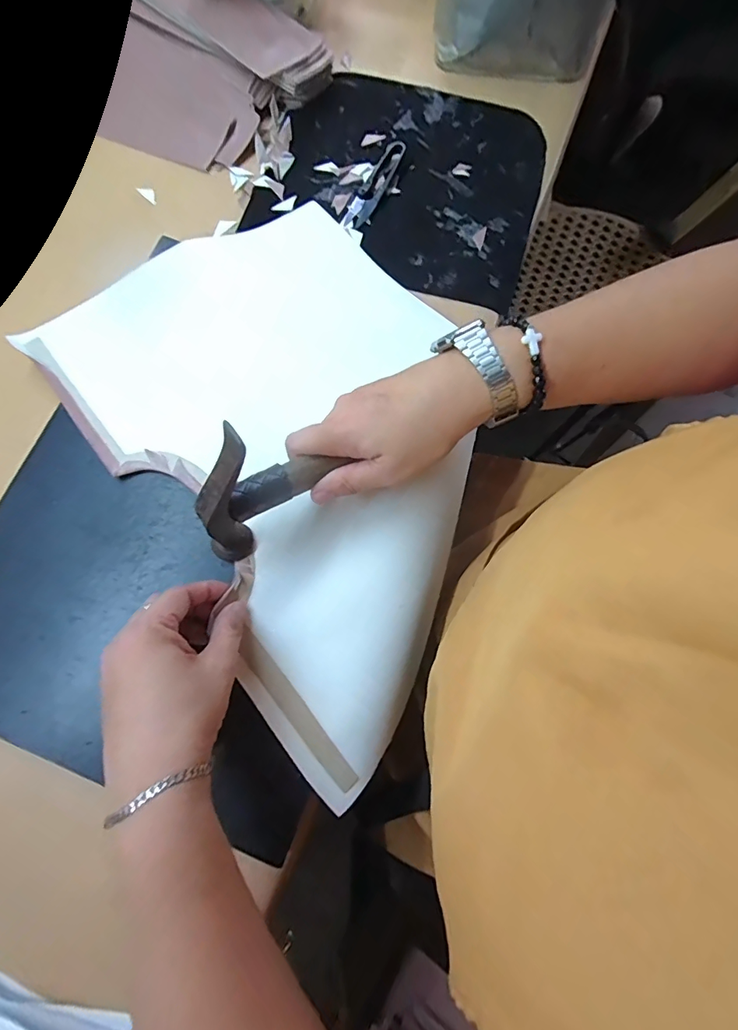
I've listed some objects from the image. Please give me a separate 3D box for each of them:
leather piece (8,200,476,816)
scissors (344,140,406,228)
[{"bbox_3d":[-0.042,-0.060,0.363,0.283,0.023,0.422,-36,81,-8],"label":"leather piece"},{"bbox_3d":[0.006,-0.321,0.433,0.024,0.012,0.101,25,78,4],"label":"scissors"}]

